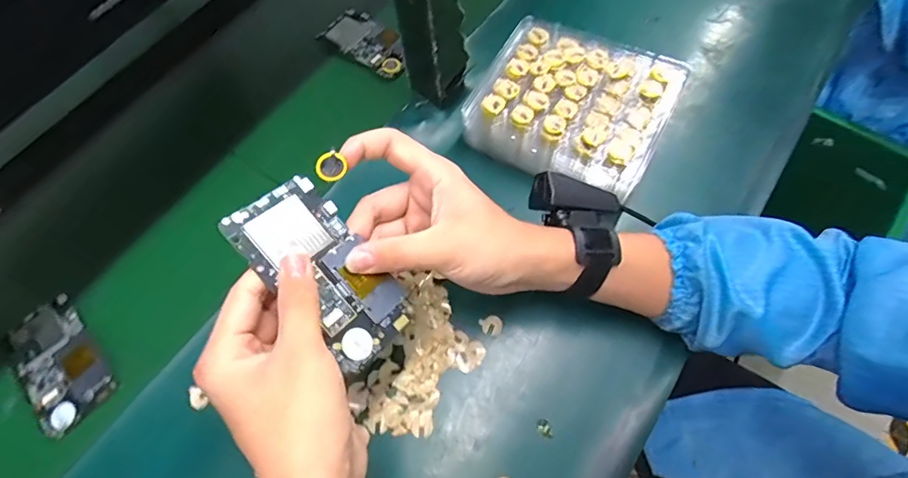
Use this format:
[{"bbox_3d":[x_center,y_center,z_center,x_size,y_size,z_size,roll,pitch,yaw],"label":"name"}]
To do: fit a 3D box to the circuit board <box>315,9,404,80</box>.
[{"bbox_3d":[-0.100,-0.241,0.571,0.123,0.011,0.064,34,75,19],"label":"circuit board"}]

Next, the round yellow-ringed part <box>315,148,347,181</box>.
[{"bbox_3d":[-0.081,-0.047,0.309,0.018,0.020,0.004,-33,37,-3],"label":"round yellow-ringed part"}]

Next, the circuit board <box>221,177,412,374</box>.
[{"bbox_3d":[-0.083,0.021,0.307,0.126,0.006,0.064,50,59,-4],"label":"circuit board"}]

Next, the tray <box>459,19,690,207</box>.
[{"bbox_3d":[0.112,-0.134,0.464,0.186,0.057,0.153,26,69,14],"label":"tray"}]

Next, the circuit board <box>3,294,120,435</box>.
[{"bbox_3d":[-0.358,0.111,0.425,0.065,0.006,0.127,-43,67,-14],"label":"circuit board"}]

